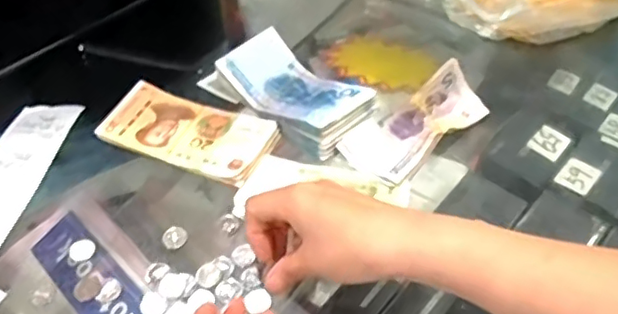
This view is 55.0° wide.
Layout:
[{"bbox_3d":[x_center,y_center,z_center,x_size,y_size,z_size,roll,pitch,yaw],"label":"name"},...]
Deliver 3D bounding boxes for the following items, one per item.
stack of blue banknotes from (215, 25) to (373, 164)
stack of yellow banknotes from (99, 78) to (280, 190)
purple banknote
[{"bbox_3d":[-0.012,-0.060,0.534,0.138,0.029,0.071,36,56,29],"label":"stack of blue banknotes"},{"bbox_3d":[-0.106,-0.022,0.518,0.146,0.010,0.072,18,49,16],"label":"stack of yellow banknotes"},{"bbox_3d":[0.096,-0.030,0.508,0.058,0.035,0.139,35,56,28],"label":"purple banknote"}]

